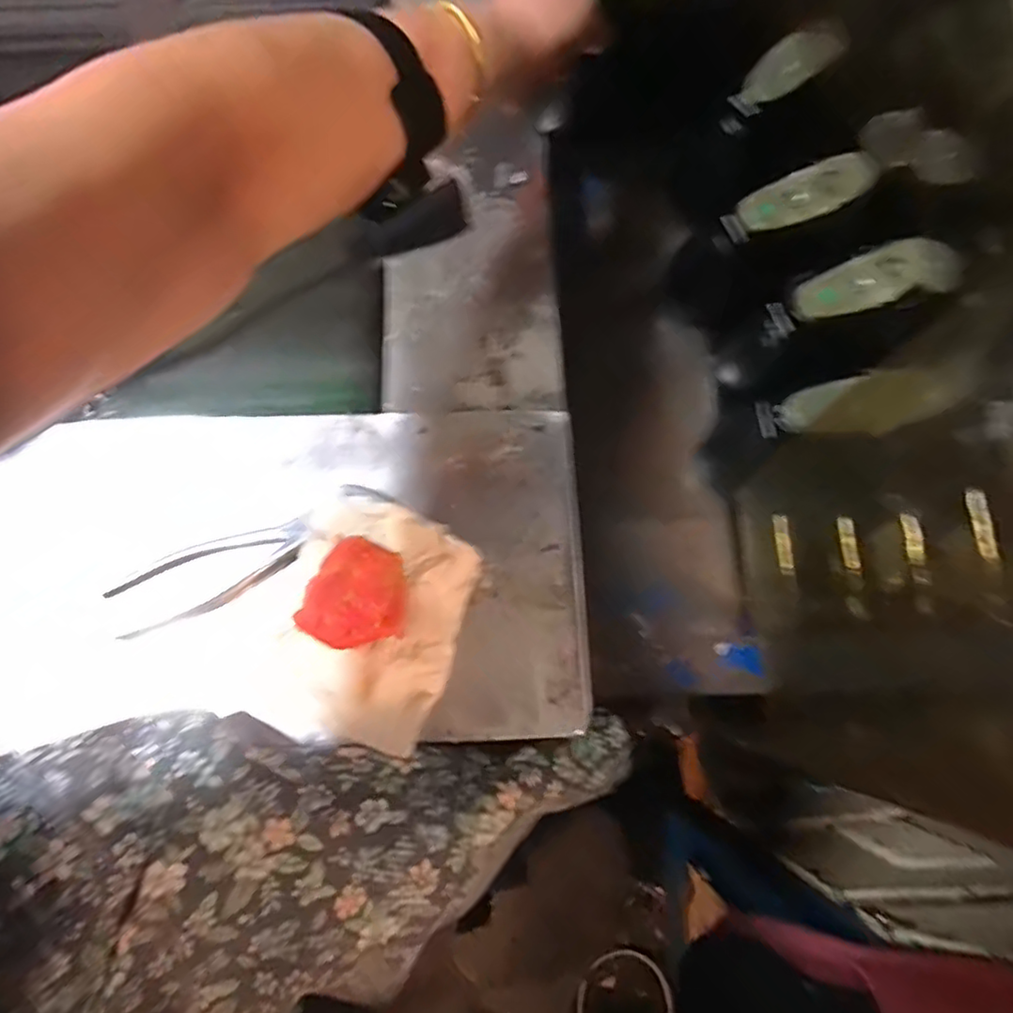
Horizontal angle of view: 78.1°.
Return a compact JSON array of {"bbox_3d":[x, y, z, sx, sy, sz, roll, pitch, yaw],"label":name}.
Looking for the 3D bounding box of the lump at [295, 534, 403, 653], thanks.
[{"bbox_3d":[-0.091,0.057,0.387,0.066,0.046,0.066,22,76,6],"label":"lump"}]

